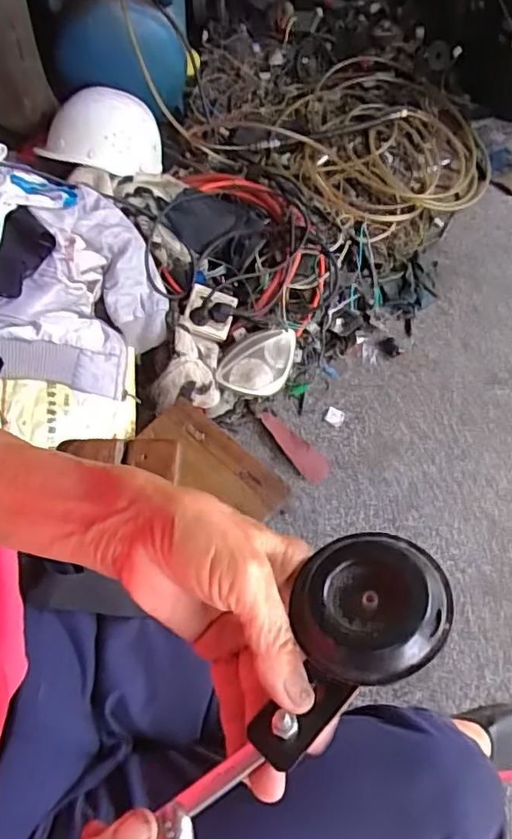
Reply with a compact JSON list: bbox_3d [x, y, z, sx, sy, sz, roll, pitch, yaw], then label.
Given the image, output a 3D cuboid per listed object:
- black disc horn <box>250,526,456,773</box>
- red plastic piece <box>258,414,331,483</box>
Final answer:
[{"bbox_3d":[0.036,0.090,0.260,0.100,0.033,0.060,-35,68,-18],"label":"black disc horn"},{"bbox_3d":[0.063,0.052,1.085,0.157,0.005,0.051,39,84,14],"label":"red plastic piece"}]

